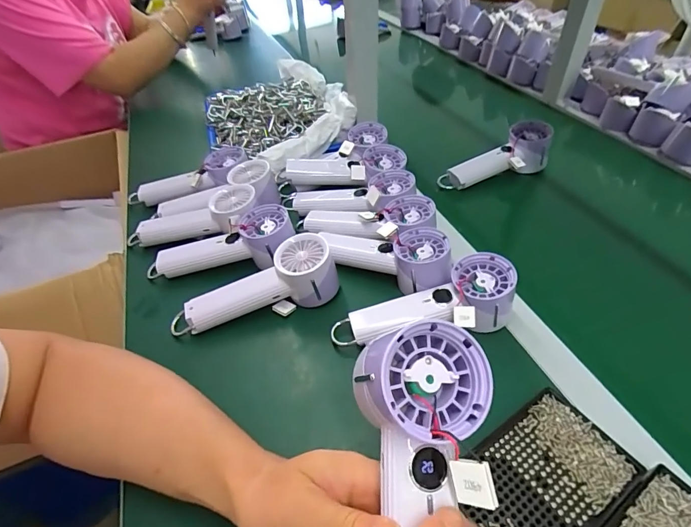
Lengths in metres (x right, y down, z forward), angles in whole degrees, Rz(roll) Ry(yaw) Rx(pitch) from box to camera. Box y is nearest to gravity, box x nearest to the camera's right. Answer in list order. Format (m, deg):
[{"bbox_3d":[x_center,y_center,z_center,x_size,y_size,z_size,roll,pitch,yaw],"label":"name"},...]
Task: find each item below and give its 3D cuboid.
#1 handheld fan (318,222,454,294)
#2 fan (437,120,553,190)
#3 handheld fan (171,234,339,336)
[{"bbox_3d":[0.045,-0.016,0.478,0.167,0.050,0.074,11,46,33],"label":"handheld fan"},{"bbox_3d":[0.243,-0.164,0.647,0.184,0.055,0.067,-25,46,4],"label":"fan"},{"bbox_3d":[-0.104,0.034,0.461,0.194,0.060,0.064,-22,46,1],"label":"handheld fan"}]

